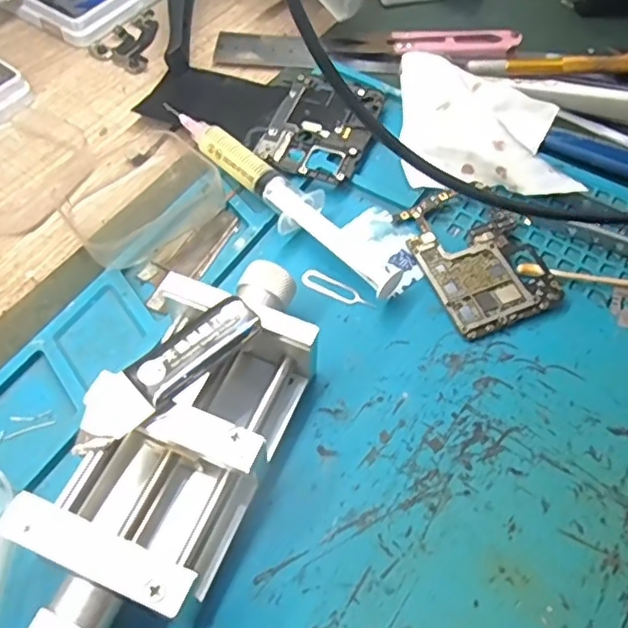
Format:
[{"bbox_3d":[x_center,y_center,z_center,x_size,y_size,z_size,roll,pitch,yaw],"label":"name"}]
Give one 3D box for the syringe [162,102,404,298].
[{"bbox_3d":[-0.016,-0.052,0.268,0.020,0.016,0.138,-38,65,-22],"label":"syringe"}]

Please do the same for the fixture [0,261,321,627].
[{"bbox_3d":[-0.042,0.041,0.199,0.056,0.032,0.134,19,59,11],"label":"fixture"}]

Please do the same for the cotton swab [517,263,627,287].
[{"bbox_3d":[0.120,-0.015,0.253,0.069,0.004,0.009,8,58,4],"label":"cotton swab"}]

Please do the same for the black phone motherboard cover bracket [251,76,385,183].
[{"bbox_3d":[0.003,-0.089,0.297,0.048,0.007,0.067,17,59,10],"label":"black phone motherboard cover bracket"}]

